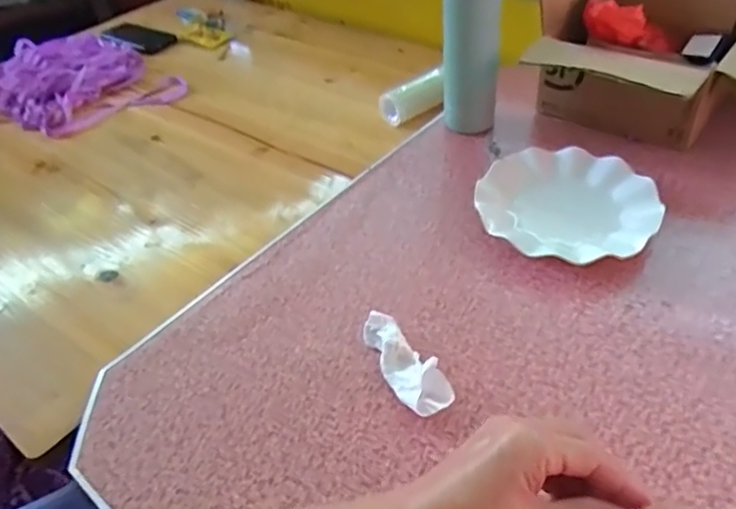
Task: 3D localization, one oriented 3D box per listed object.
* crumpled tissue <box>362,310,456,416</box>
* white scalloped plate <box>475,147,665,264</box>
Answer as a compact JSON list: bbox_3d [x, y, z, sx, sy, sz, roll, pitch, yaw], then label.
[{"bbox_3d":[0.031,0.092,0.498,0.037,0.023,0.107,-23,45,-16],"label":"crumpled tissue"},{"bbox_3d":[0.212,-0.051,0.627,0.179,0.028,0.173,-4,43,4],"label":"white scalloped plate"}]

